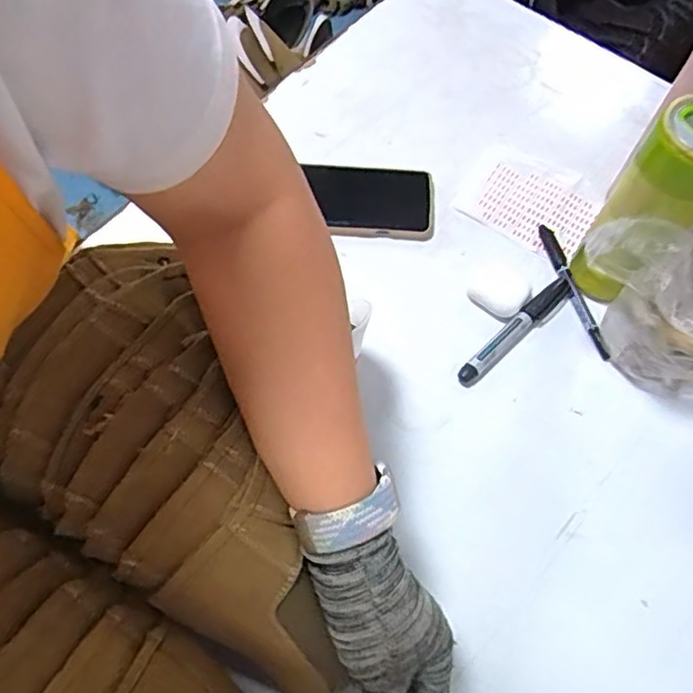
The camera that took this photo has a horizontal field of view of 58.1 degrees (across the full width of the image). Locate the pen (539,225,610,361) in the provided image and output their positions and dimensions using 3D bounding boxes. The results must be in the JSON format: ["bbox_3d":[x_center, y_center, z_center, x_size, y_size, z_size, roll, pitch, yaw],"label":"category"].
[{"bbox_3d":[0.208,-0.054,0.572,0.015,0.008,0.143,-11,65,-7],"label":"pen"}]

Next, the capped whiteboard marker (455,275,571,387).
[{"bbox_3d":[0.150,-0.015,0.551,0.142,0.018,0.019,-40,72,-18],"label":"capped whiteboard marker"}]

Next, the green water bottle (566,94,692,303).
[{"bbox_3d":[0.240,-0.108,0.498,0.060,0.189,0.054,32,68,13],"label":"green water bottle"}]

